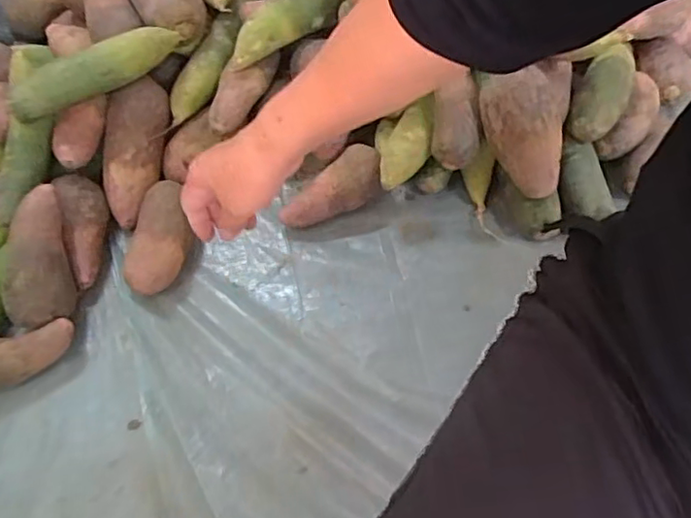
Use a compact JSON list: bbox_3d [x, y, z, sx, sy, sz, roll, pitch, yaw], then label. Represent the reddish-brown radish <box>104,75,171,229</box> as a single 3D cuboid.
[{"bbox_3d":[-0.263,-0.137,0.745,0.063,0.055,0.184,8,86,5],"label":"reddish-brown radish"}]

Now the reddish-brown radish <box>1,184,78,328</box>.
[{"bbox_3d":[-0.338,0.000,0.671,0.056,0.059,0.163,-4,82,-2],"label":"reddish-brown radish"}]

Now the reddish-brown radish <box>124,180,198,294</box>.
[{"bbox_3d":[-0.216,-0.022,0.724,0.057,0.063,0.142,7,60,5],"label":"reddish-brown radish"}]

